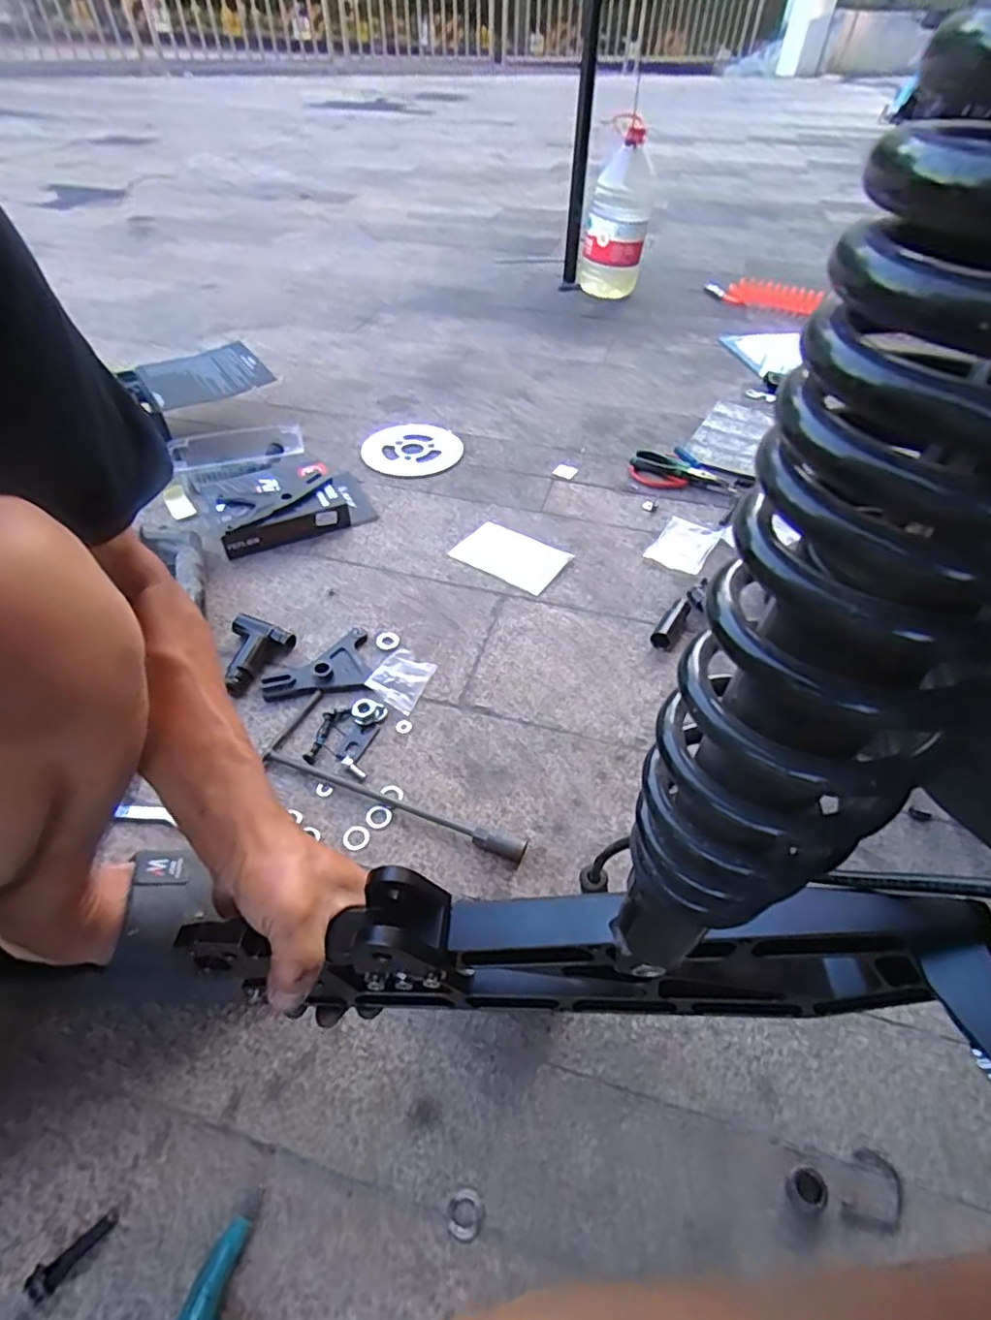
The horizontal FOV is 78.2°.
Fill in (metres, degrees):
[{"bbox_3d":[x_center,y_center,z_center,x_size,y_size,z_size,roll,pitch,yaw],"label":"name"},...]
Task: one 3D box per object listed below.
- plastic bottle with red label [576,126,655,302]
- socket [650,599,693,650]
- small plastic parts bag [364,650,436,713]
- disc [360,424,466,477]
[{"bbox_3d":[0.285,-1.026,1.447,0.150,0.302,0.139,8,49,5],"label":"plastic bottle with red label"},{"bbox_3d":[0.220,-0.047,0.752,0.022,0.025,0.084,31,55,23],"label":"socket"},{"bbox_3d":[-0.105,0.020,0.687,0.054,0.020,0.070,20,51,15],"label":"small plastic parts bag"},{"bbox_3d":[-0.135,-0.355,1.023,0.148,0.015,0.153,1,49,-1],"label":"disc"}]

